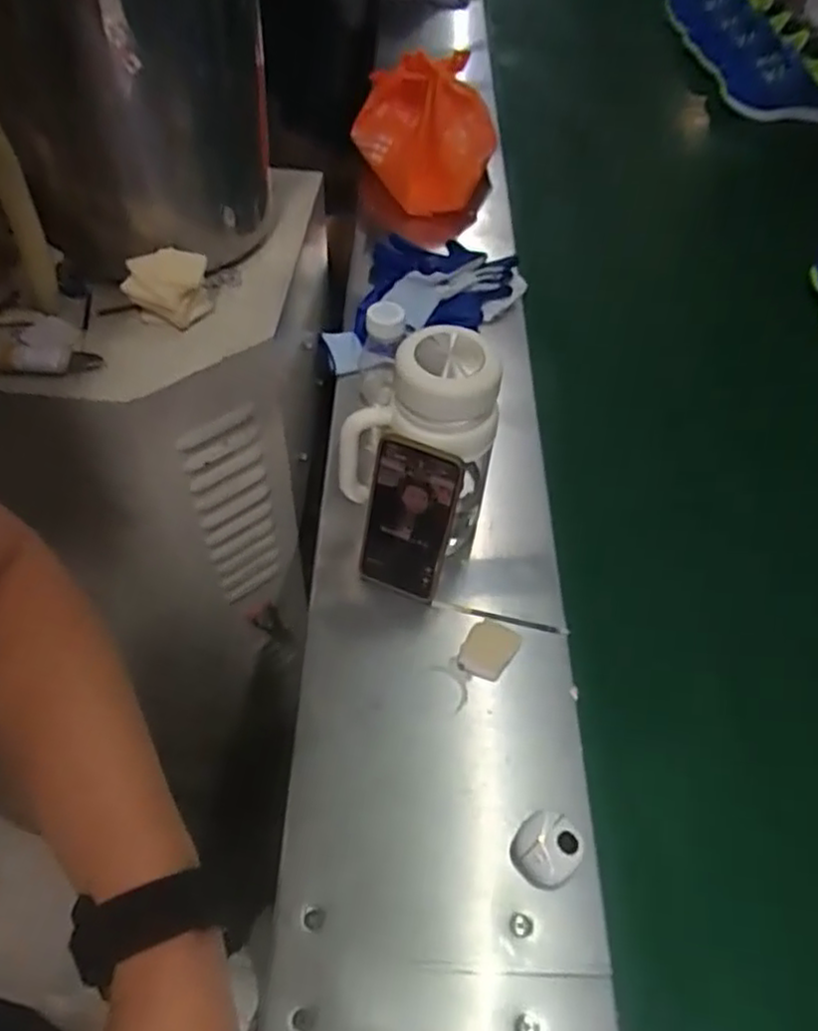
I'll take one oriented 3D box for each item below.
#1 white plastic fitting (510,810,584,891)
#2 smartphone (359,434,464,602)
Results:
[{"bbox_3d":[0.104,0.254,0.545,0.049,0.027,0.047,2,50,-2],"label":"white plastic fitting"},{"bbox_3d":[-0.002,0.007,0.654,0.077,0.161,0.007,20,36,12],"label":"smartphone"}]

